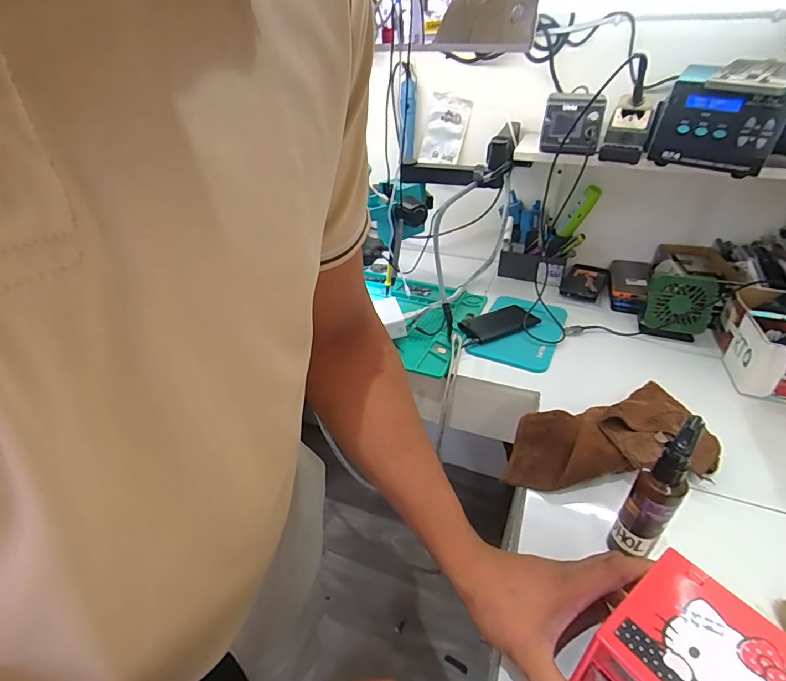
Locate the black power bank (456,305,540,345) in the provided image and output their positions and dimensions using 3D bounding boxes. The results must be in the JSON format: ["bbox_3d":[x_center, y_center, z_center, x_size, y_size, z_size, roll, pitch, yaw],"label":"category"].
[{"bbox_3d":[0.196,-0.037,0.806,0.146,0.015,0.083,-15,36,-21],"label":"black power bank"}]

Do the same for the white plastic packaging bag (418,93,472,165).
[{"bbox_3d":[0.111,-0.457,0.939,0.107,0.134,0.011,12,35,18],"label":"white plastic packaging bag"}]

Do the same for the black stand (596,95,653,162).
[{"bbox_3d":[0.358,-0.321,0.660,0.061,0.081,0.055,17,37,24],"label":"black stand"}]

